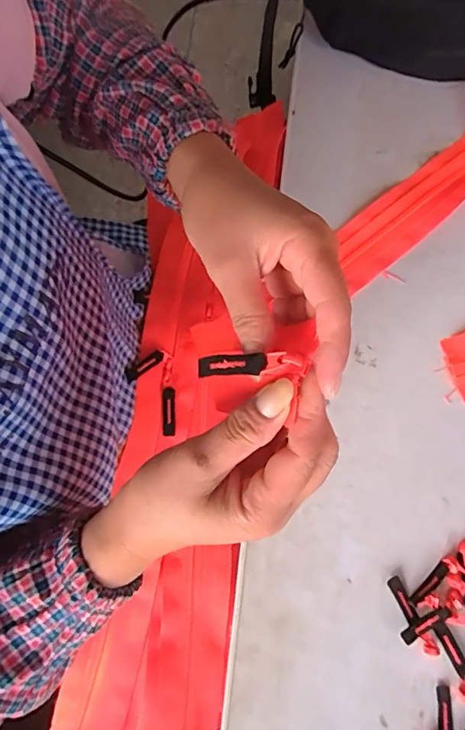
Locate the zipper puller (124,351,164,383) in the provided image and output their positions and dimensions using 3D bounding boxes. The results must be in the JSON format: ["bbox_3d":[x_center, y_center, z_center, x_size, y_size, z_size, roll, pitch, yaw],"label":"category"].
[{"bbox_3d":[-0.083,0.001,0.430,0.011,0.009,0.046,45,50,8],"label":"zipper puller"}]

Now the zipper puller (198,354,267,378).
[{"bbox_3d":[-0.002,0.000,0.242,0.046,0.004,0.010,-3,75,39],"label":"zipper puller"}]

